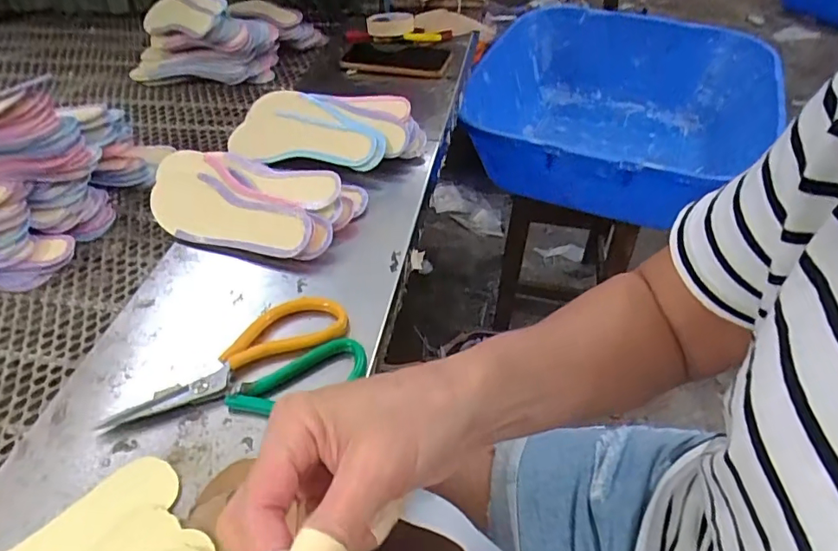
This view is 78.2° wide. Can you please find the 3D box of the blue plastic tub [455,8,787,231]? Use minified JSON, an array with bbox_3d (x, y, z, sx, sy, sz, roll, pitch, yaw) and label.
[{"bbox_3d":[0.368,-0.296,0.949,0.488,0.217,0.519,-1,46,2],"label":"blue plastic tub"}]

